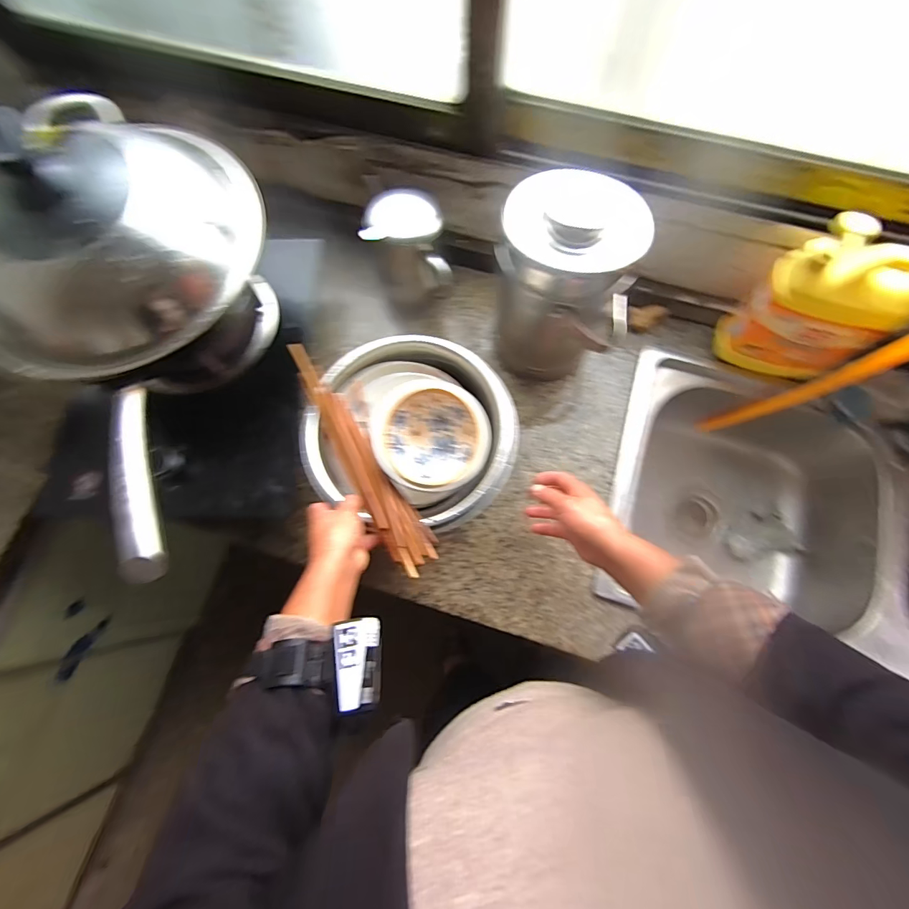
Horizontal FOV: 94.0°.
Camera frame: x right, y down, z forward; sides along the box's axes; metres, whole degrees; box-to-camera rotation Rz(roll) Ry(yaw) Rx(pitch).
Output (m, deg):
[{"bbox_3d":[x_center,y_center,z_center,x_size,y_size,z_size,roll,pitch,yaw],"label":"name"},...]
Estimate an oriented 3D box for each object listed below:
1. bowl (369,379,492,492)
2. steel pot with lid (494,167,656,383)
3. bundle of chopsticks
[{"bbox_3d":[-0.030,-0.020,0.514,0.139,0.054,0.126,13,75,5],"label":"bowl"},{"bbox_3d":[0.152,-0.226,0.577,0.182,0.245,0.169,34,78,10],"label":"steel pot with lid"},{"bbox_3d":[-0.117,0.000,0.514,0.053,0.039,0.309,-32,73,-7],"label":"bundle of chopsticks"}]

